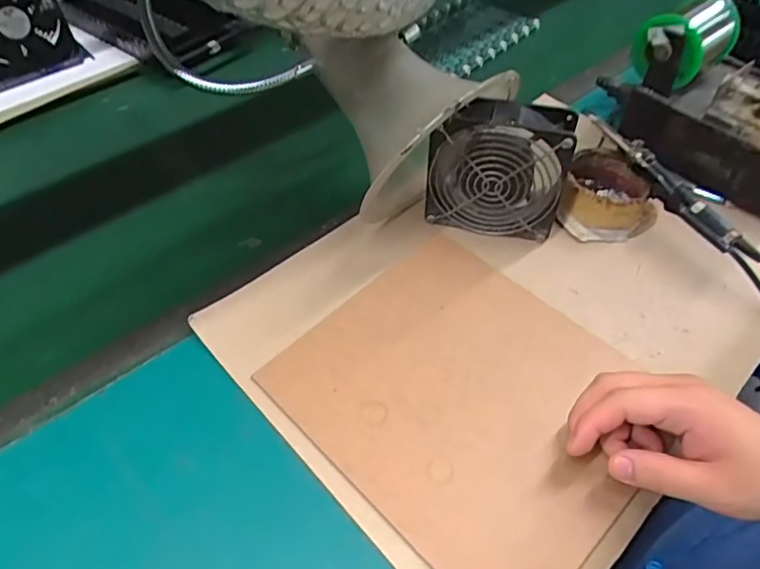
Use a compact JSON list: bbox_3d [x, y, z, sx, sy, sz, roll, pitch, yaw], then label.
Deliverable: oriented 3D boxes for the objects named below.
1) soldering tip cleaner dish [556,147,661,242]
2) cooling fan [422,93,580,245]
[{"bbox_3d":[0.225,-0.087,0.544,0.091,0.045,0.090,0,51,0],"label":"soldering tip cleaner dish"},{"bbox_3d":[0.106,-0.103,0.509,0.120,0.120,0.048,12,52,10],"label":"cooling fan"}]

